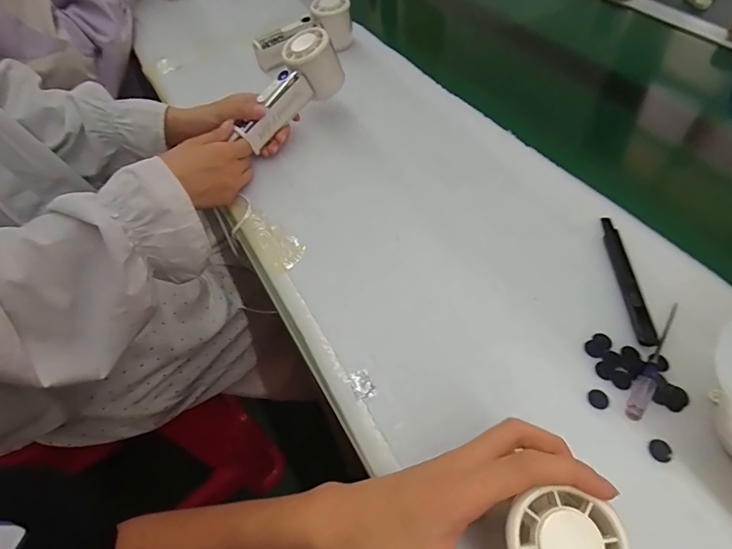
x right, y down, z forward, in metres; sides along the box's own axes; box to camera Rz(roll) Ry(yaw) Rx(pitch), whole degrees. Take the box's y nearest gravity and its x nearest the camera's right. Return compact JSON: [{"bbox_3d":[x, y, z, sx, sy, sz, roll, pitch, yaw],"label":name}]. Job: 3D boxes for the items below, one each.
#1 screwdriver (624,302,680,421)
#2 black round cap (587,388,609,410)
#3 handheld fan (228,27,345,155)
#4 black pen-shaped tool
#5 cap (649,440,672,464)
[{"bbox_3d":[0.224,0.063,0.332,0.012,0.011,0.119,29,60,22],"label":"screwdriver"},{"bbox_3d":[0.173,0.092,0.317,0.014,0.004,0.015,-2,54,2],"label":"black round cap"},{"bbox_3d":[-0.093,-0.208,0.495,0.046,0.063,0.146,36,82,26],"label":"handheld fan"},{"bbox_3d":[0.229,0.000,0.379,0.015,0.007,0.137,2,54,4],"label":"black pen-shaped tool"},{"bbox_3d":[0.204,0.122,0.296,0.015,0.004,0.015,1,56,-1],"label":"cap"}]

